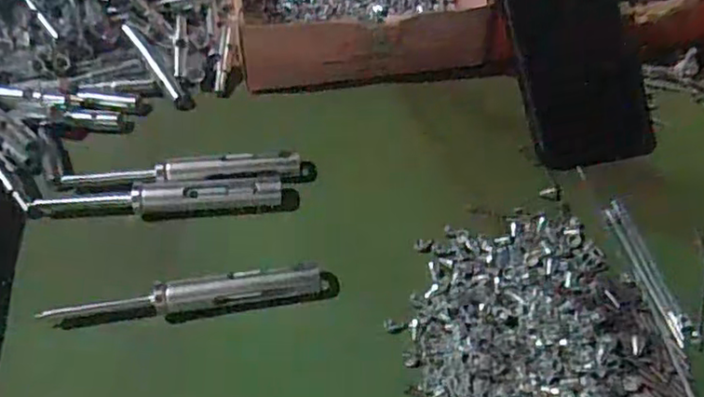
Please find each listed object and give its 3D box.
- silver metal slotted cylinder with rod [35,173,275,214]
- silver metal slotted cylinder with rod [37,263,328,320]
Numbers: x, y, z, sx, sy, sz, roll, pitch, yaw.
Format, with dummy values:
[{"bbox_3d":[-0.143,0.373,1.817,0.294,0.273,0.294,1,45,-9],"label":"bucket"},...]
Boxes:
[{"bbox_3d":[-0.116,0.000,0.381,0.146,0.018,0.019,-3,52,-5],"label":"silver metal slotted cylinder with rod"},{"bbox_3d":[-0.085,0.052,0.339,0.140,0.017,0.015,-9,53,-9],"label":"silver metal slotted cylinder with rod"}]

